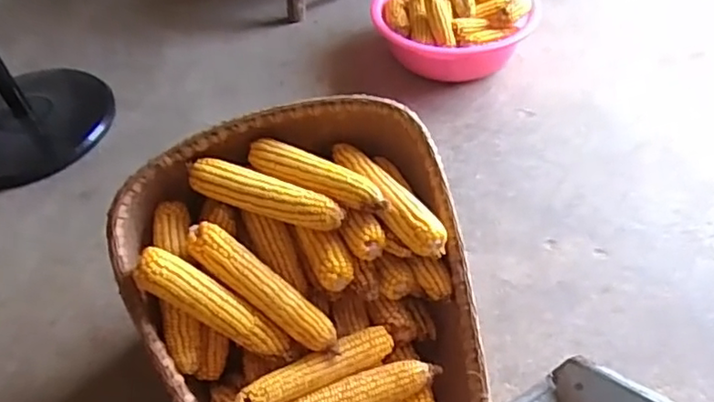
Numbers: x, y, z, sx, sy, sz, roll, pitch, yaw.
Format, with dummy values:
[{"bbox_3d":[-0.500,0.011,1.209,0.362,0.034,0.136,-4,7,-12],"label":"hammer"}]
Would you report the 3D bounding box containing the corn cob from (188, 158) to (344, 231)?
[{"bbox_3d":[-0.122,-0.011,0.813,0.215,0.043,0.049,13,51,18],"label":"corn cob"}]

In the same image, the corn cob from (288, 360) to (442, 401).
[{"bbox_3d":[-0.005,0.252,0.789,0.231,0.039,0.050,-19,49,-10],"label":"corn cob"}]

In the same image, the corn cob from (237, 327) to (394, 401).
[{"bbox_3d":[-0.052,0.220,0.799,0.214,0.046,0.047,-22,50,-13],"label":"corn cob"}]

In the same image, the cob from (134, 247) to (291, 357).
[{"bbox_3d":[-0.180,0.132,0.781,0.218,0.041,0.052,36,49,-14],"label":"cob"}]

